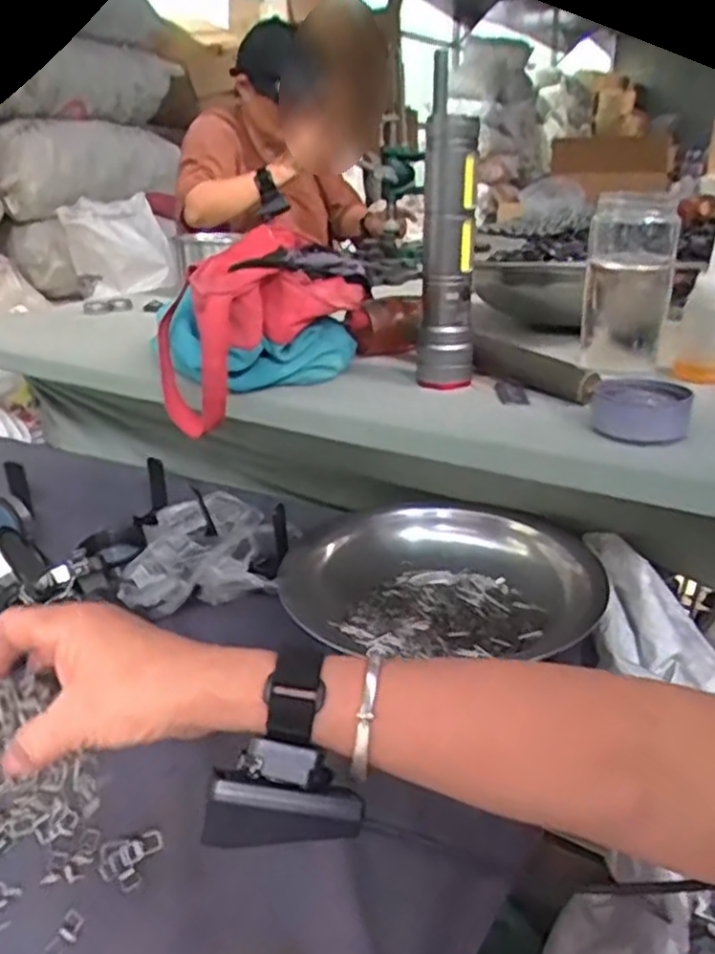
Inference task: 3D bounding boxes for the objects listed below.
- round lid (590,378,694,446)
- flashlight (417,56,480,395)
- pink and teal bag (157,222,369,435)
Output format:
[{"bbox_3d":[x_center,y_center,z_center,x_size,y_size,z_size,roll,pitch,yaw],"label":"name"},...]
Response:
[{"bbox_3d":[0.207,-0.051,0.540,0.068,0.029,0.074,8,25,20],"label":"round lid"},{"bbox_3d":[0.076,-0.200,0.617,0.048,0.249,0.038,1,24,5],"label":"flashlight"},{"bbox_3d":[-0.083,-0.134,0.668,0.172,0.139,0.132,-16,28,-30],"label":"pink and teal bag"}]

